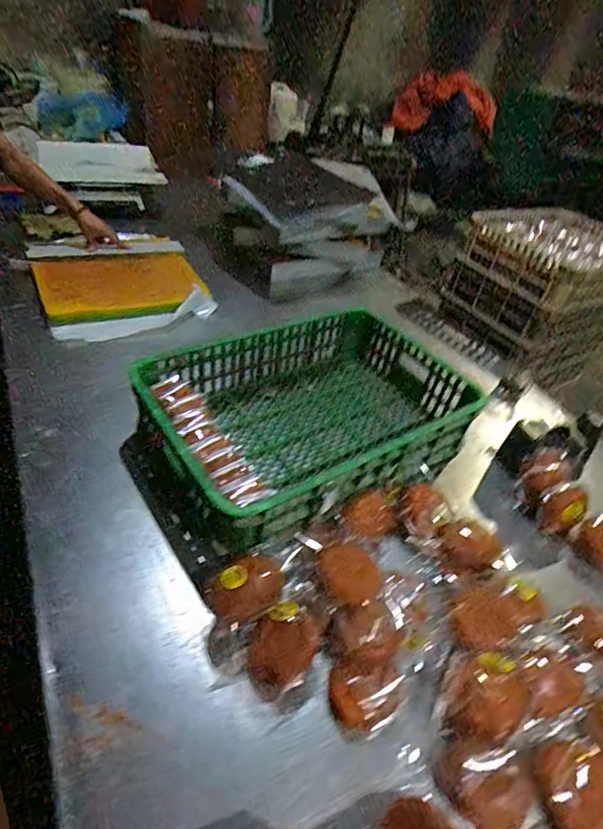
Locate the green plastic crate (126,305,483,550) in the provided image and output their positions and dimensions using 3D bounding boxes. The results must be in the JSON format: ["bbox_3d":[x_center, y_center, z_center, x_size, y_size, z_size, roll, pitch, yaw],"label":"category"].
[{"bbox_3d":[0.030,-0.019,0.994,0.609,0.140,0.447,-20,48,-28],"label":"green plastic crate"}]

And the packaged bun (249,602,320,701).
[{"bbox_3d":[-0.029,0.317,0.660,0.089,0.058,0.110,27,45,21],"label":"packaged bun"}]

